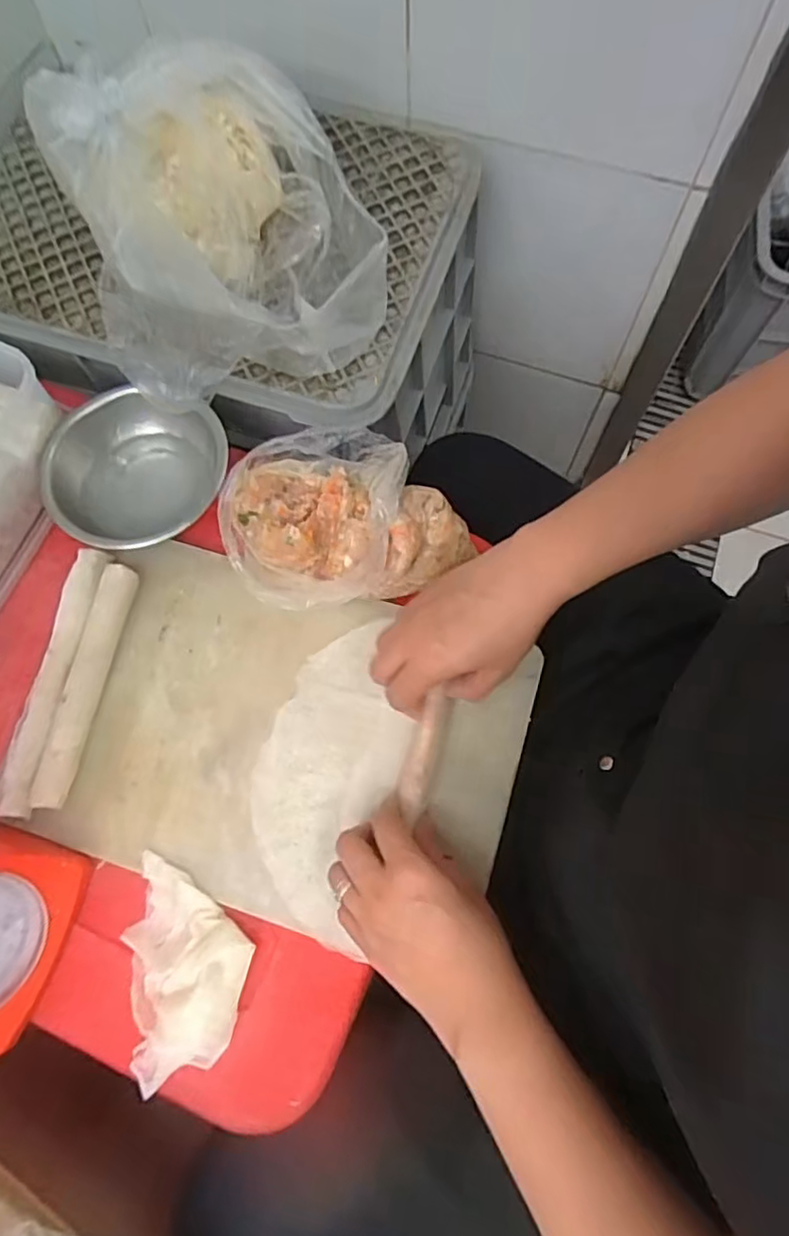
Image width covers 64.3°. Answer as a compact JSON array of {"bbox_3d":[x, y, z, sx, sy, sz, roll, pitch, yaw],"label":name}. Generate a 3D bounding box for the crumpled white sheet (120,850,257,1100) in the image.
[{"bbox_3d":[-0.156,0.257,0.446,0.099,0.023,0.139,13,72,6],"label":"crumpled white sheet"}]

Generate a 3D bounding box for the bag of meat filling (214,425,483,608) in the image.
[{"bbox_3d":[-0.041,-0.076,0.511,0.179,0.085,0.130,-17,72,-4],"label":"bag of meat filling"}]

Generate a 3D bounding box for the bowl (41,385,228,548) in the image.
[{"bbox_3d":[-0.232,-0.132,0.555,0.126,0.051,0.149,34,76,12],"label":"bowl"}]

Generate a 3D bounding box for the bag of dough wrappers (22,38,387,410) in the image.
[{"bbox_3d":[-0.137,-0.327,0.523,0.224,0.157,0.241,-16,72,-4],"label":"bag of dough wrappers"}]

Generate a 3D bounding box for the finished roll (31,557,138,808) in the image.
[{"bbox_3d":[-0.248,0.052,0.511,0.025,0.030,0.194,9,72,5],"label":"finished roll"}]

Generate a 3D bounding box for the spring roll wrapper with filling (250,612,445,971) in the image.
[{"bbox_3d":[-0.042,0.116,0.476,0.128,0.035,0.218,22,73,9],"label":"spring roll wrapper with filling"}]

